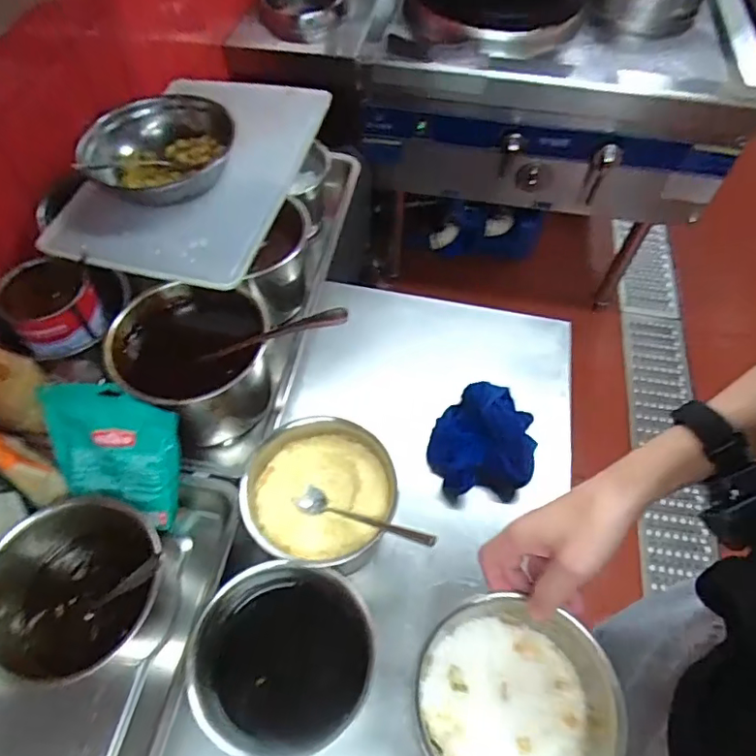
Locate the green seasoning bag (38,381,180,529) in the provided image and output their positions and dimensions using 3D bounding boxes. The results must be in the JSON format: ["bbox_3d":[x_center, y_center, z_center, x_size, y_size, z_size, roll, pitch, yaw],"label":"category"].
[{"bbox_3d":[-0.273,0.079,0.560,0.127,0.147,0.012,6,16,-5],"label":"green seasoning bag"}]

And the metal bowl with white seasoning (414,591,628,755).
[{"bbox_3d":[0.109,0.261,0.438,0.147,0.077,0.145,0,57,0],"label":"metal bowl with white seasoning"}]

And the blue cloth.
[{"bbox_3d":[0.130,0.072,0.663,0.121,0.041,0.142,17,58,10],"label":"blue cloth"}]

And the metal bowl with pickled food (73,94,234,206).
[{"bbox_3d":[-0.294,-0.314,0.731,0.173,0.069,0.161,0,57,0],"label":"metal bowl with pickled food"}]

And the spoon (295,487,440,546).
[{"bbox_3d":[-0.017,0.140,0.544,0.172,0.028,0.030,4,49,44],"label":"spoon"}]

